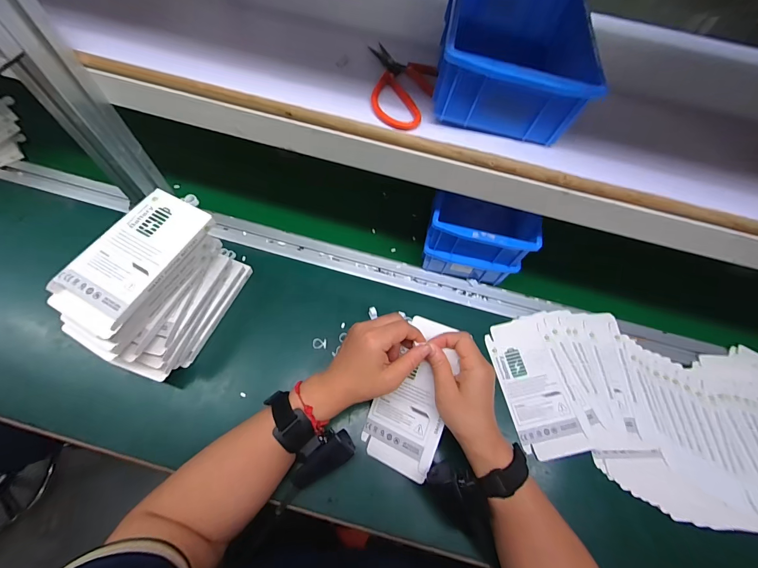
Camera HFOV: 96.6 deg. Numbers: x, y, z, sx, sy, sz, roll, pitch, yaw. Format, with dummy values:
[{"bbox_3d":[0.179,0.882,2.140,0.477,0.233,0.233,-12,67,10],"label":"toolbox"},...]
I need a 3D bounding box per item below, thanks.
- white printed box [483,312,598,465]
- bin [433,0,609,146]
[{"bbox_3d":[0.208,0.132,0.451,0.090,0.006,0.176,-10,65,0],"label":"white printed box"},{"bbox_3d":[0.124,-0.234,0.328,0.132,0.066,0.190,9,64,0],"label":"bin"}]

